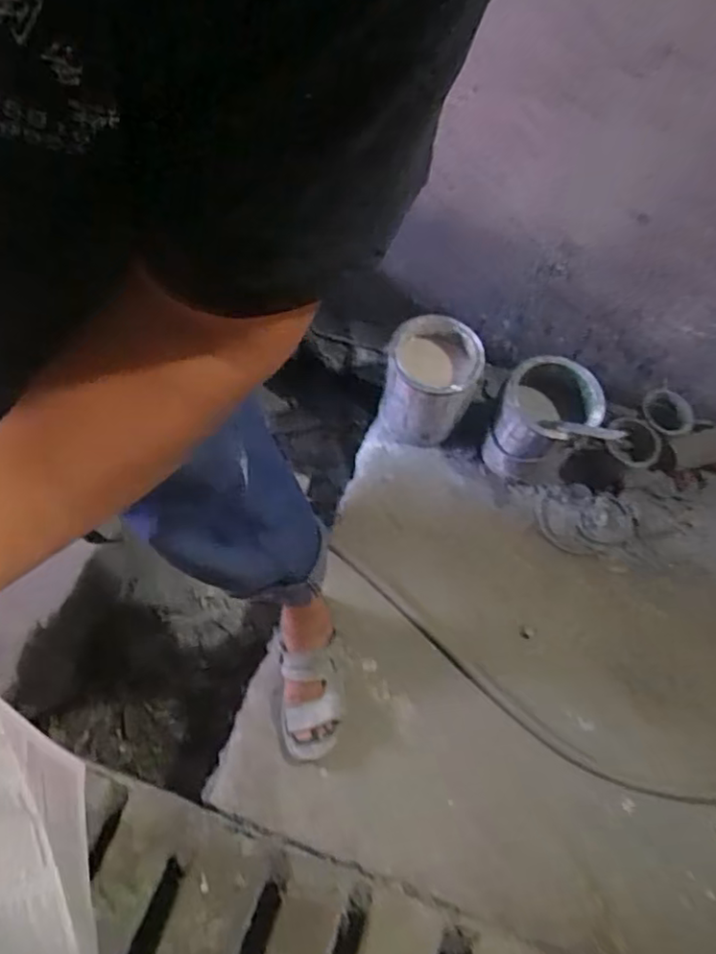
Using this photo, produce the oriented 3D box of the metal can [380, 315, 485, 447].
[{"bbox_3d":[0.133,-0.176,1.203,0.168,0.222,0.168,7,65,-1],"label":"metal can"}]

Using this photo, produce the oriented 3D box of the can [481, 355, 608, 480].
[{"bbox_3d":[0.336,-0.101,1.193,0.177,0.214,0.171,-41,75,-20],"label":"can"}]

